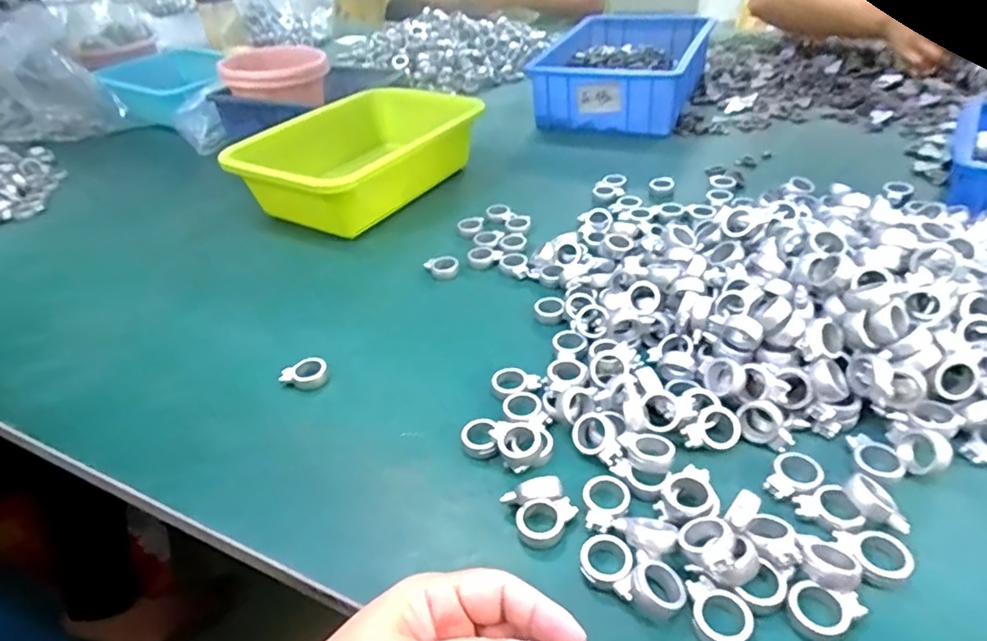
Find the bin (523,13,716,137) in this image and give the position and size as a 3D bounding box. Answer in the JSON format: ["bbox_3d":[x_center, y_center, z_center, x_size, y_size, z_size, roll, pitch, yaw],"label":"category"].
[{"bbox_3d":[0.193,-0.367,0.868,0.202,0.082,0.307,13,41,23],"label":"bin"}]

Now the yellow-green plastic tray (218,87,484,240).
[{"bbox_3d":[-0.149,-0.192,0.691,0.199,0.078,0.292,16,42,25],"label":"yellow-green plastic tray"}]

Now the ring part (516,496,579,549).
[{"bbox_3d":[0.030,0.109,0.326,0.034,0.015,0.021,-21,40,-19],"label":"ring part"}]

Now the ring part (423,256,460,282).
[{"bbox_3d":[-0.047,-0.049,0.546,0.031,0.015,0.019,-14,38,-11],"label":"ring part"}]

